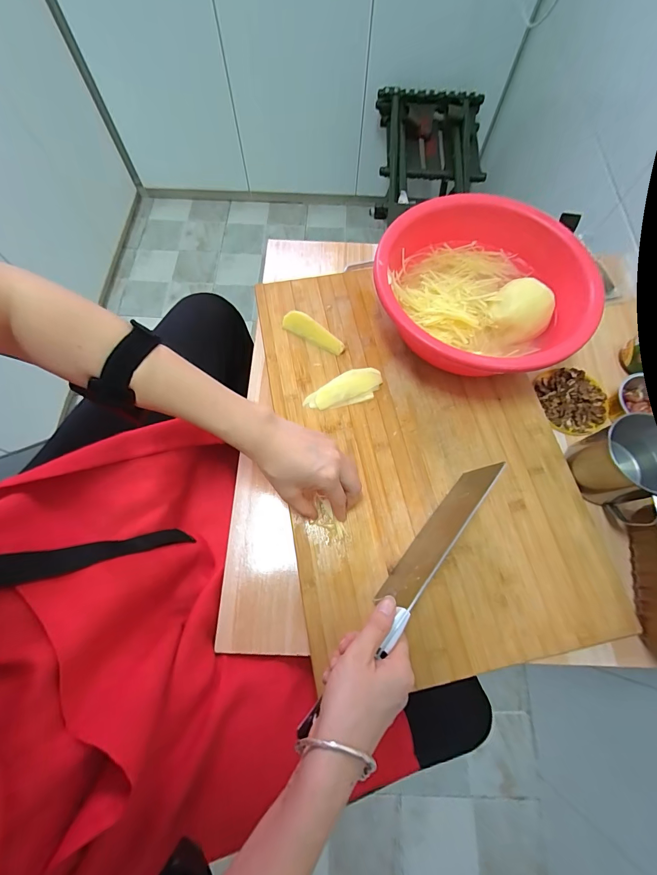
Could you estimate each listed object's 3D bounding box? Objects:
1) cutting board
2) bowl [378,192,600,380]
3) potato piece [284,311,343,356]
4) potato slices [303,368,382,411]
[{"bbox_3d":[0.112,-0.007,0.446,0.344,0.021,0.521,-10,70,-4],"label":"cutting board"},{"bbox_3d":[0.191,-0.187,0.468,0.251,0.090,0.263,0,69,-1],"label":"bowl"},{"bbox_3d":[-0.021,-0.143,0.479,0.091,0.024,0.020,30,72,10],"label":"potato piece"},{"bbox_3d":[0.020,-0.062,0.458,0.103,0.008,0.043,-15,70,-6],"label":"potato slices"}]

